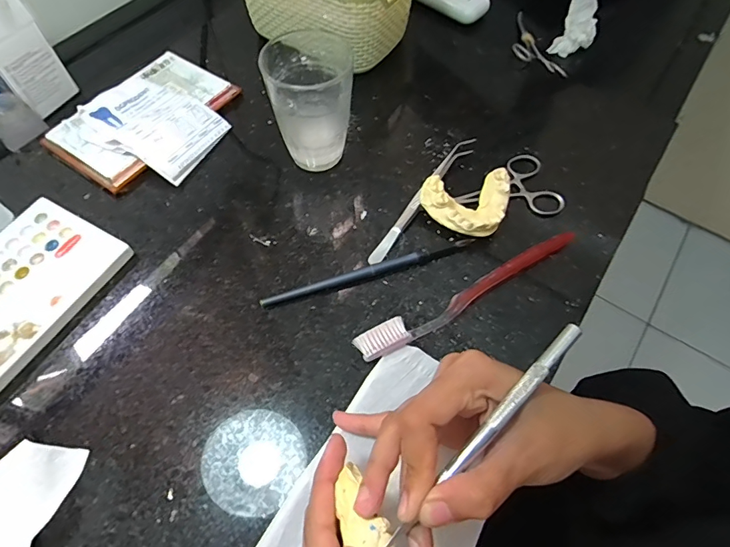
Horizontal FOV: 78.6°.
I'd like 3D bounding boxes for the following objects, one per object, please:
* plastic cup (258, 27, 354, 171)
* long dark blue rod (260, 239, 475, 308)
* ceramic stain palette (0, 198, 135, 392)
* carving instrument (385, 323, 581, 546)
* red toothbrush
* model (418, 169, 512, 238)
[{"bbox_3d":[-0.045,-0.136,0.364,0.066,0.087,0.072,-1,60,-3],"label":"plastic cup"},{"bbox_3d":[0.004,-0.001,0.336,0.163,0.010,0.009,-16,62,-11],"label":"long dark blue rod"},{"bbox_3d":[-0.255,0.018,0.316,0.097,0.010,0.151,28,63,13],"label":"ceramic stain palette"},{"bbox_3d":[0.059,0.075,0.212,0.008,0.005,0.137,42,78,17],"label":"carving instrument"},{"bbox_3d":[0.080,0.014,0.327,0.189,0.012,0.019,-25,64,-15],"label":"red toothbrush"},{"bbox_3d":[0.083,-0.053,0.354,0.071,0.029,0.049,-12,61,-9],"label":"model"}]

